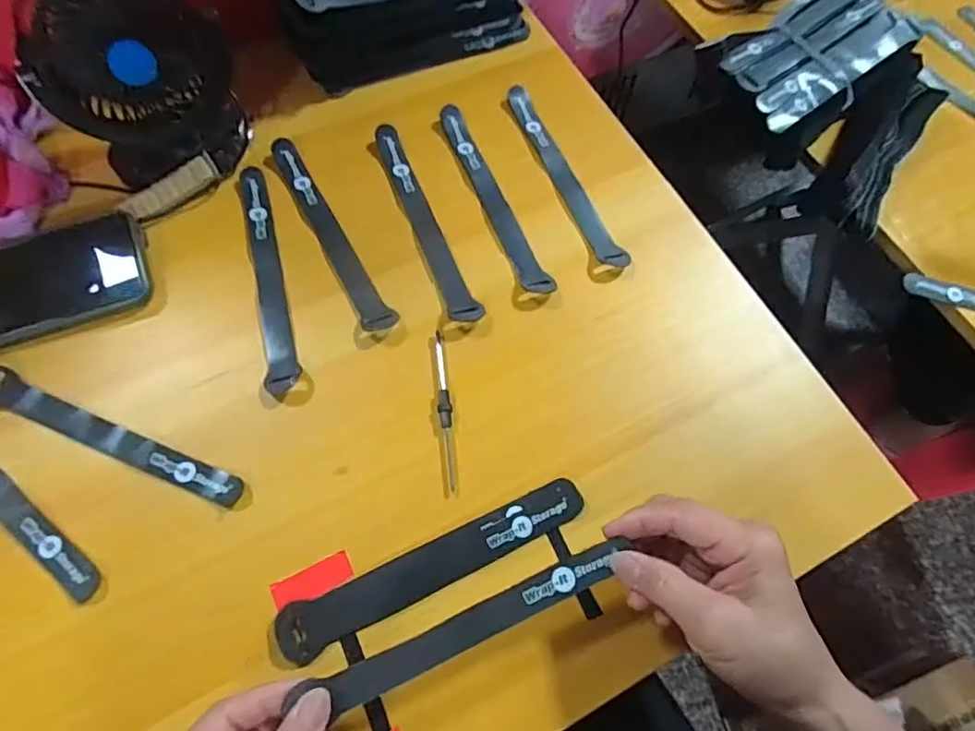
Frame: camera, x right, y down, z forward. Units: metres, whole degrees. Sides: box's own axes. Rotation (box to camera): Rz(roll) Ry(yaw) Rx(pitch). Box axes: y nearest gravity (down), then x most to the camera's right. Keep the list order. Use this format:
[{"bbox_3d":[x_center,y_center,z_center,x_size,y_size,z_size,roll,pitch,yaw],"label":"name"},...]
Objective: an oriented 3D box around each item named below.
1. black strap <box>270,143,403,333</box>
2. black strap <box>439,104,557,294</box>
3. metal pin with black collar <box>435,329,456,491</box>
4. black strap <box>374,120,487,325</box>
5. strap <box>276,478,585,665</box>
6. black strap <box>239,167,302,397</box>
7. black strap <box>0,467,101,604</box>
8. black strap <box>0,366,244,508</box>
[{"bbox_3d":[-0.124,-0.104,0.449,0.023,0.006,0.191,-29,71,-13],"label":"black strap"},{"bbox_3d":[0.003,-0.136,0.467,0.022,0.005,0.190,-22,70,-11],"label":"black strap"},{"bbox_3d":[-0.029,0.028,0.396,0.009,0.007,0.110,-3,67,-3],"label":"metal pin with black collar"},{"bbox_3d":[-0.048,-0.115,0.455,0.024,0.005,0.189,-19,69,-10],"label":"black strap"},{"bbox_3d":[-0.031,0.123,0.363,0.197,0.004,0.031,-25,70,-12],"label":"strap"},{"bbox_3d":[-0.163,-0.068,0.433,0.023,0.012,0.195,-12,69,-10],"label":"black strap"},{"bbox_3d":[-0.313,0.075,0.367,0.197,0.006,0.022,37,61,12],"label":"black strap"},{"bbox_3d":[-0.250,0.047,0.381,0.195,0.008,0.024,23,68,8],"label":"black strap"}]

